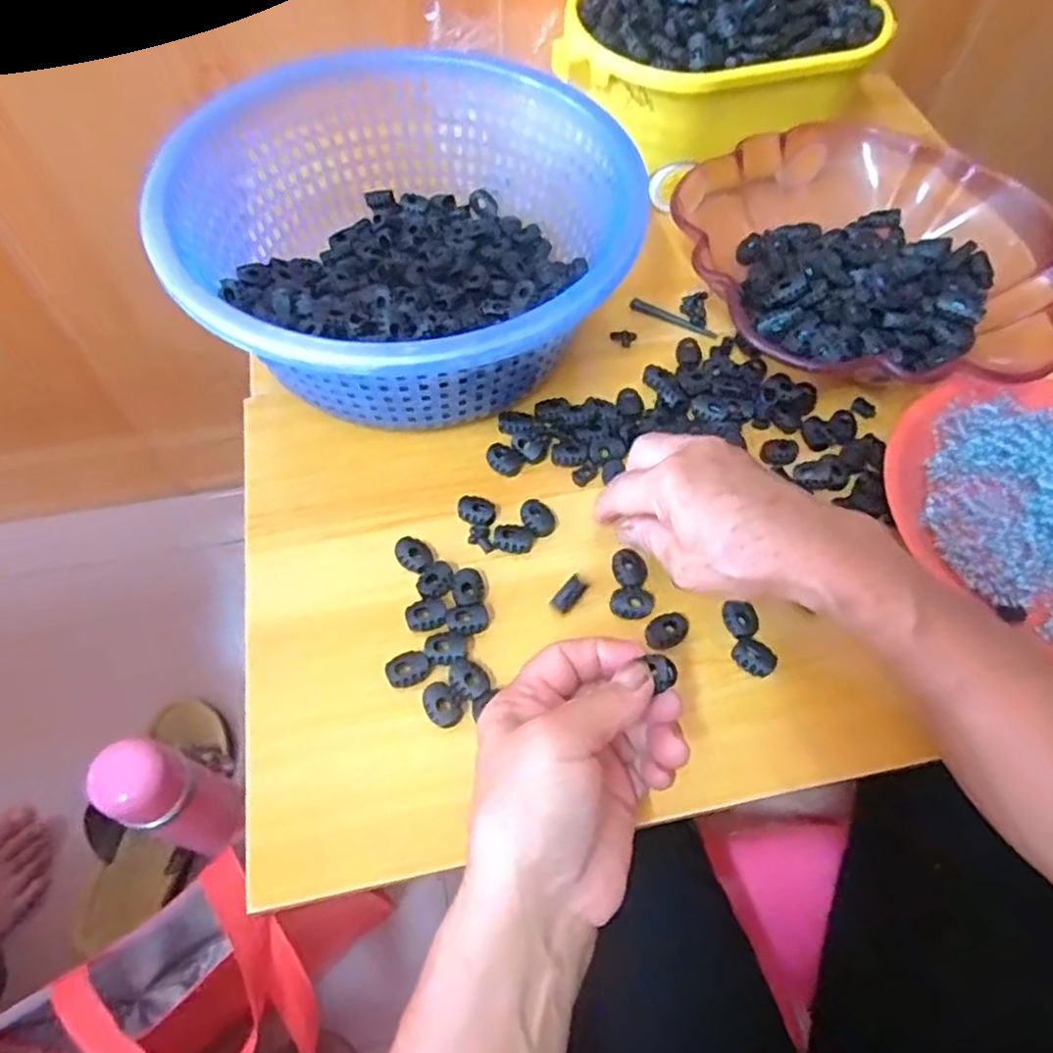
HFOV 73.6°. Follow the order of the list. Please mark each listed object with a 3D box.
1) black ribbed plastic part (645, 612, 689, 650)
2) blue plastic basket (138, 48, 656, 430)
[{"bbox_3d":[0.074,0.055,0.372,0.024,0.005,0.018,-22,63,-13],"label":"black ribbed plastic part"},{"bbox_3d":[-0.071,-0.174,0.444,0.263,0.105,0.263,6,60,2],"label":"blue plastic basket"}]

